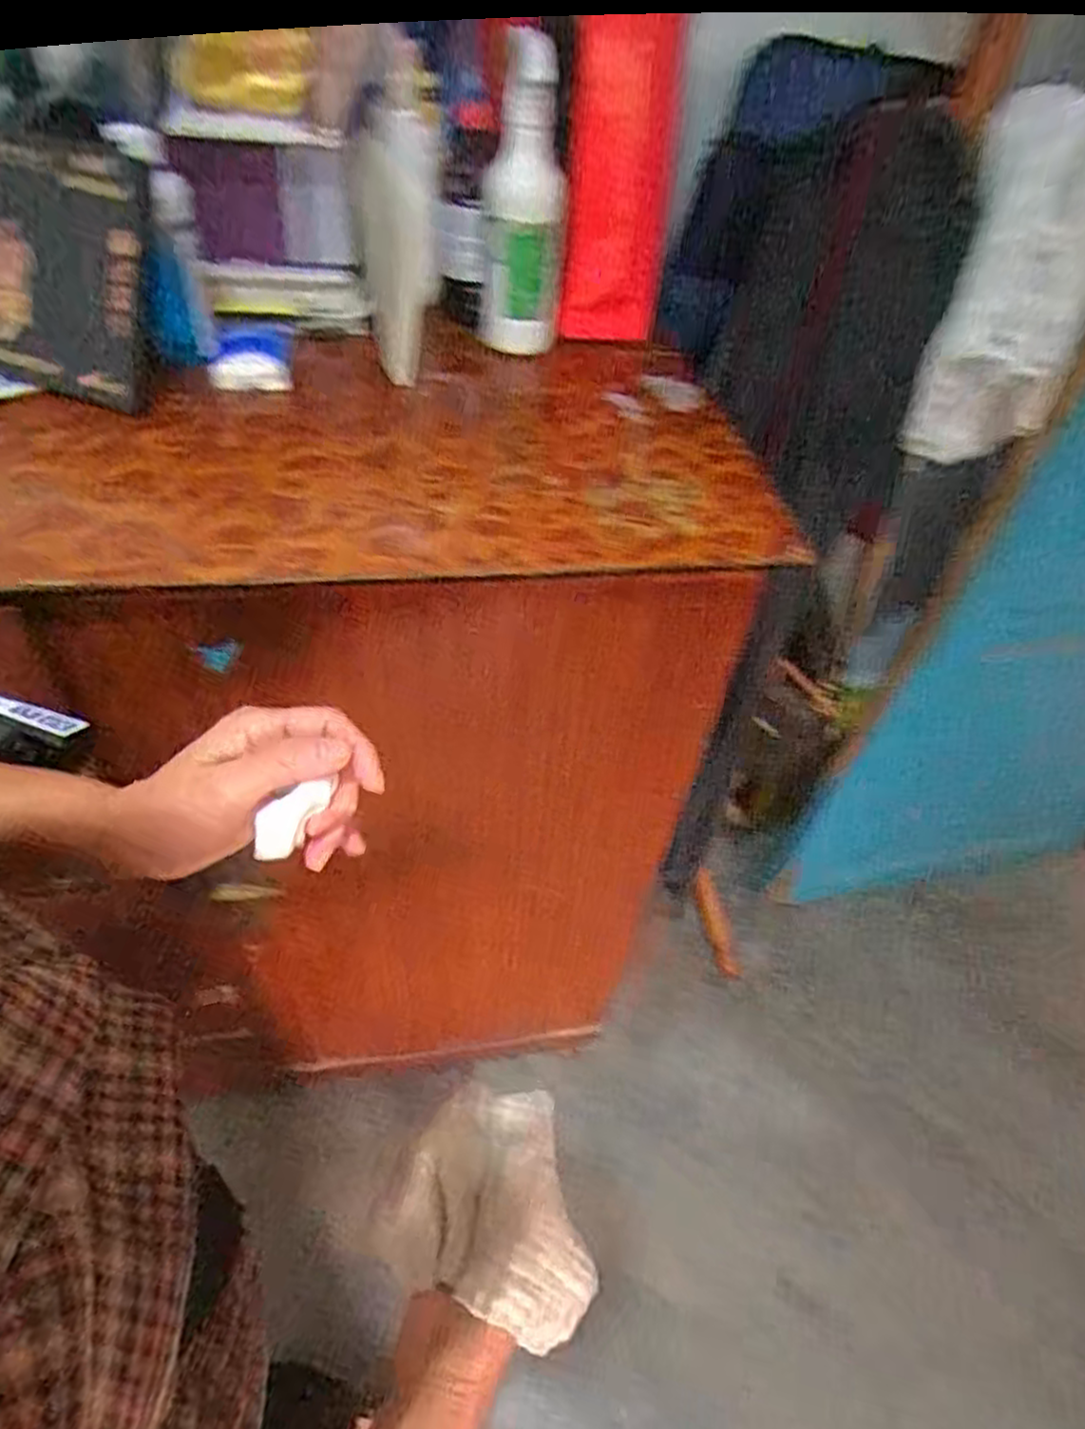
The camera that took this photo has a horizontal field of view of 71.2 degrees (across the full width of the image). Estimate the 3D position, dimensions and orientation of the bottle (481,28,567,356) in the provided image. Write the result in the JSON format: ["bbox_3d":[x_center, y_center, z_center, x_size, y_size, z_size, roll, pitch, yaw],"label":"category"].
[{"bbox_3d":[-0.015,-0.435,0.661,0.071,0.229,0.069,2,46,-5],"label":"bottle"}]

